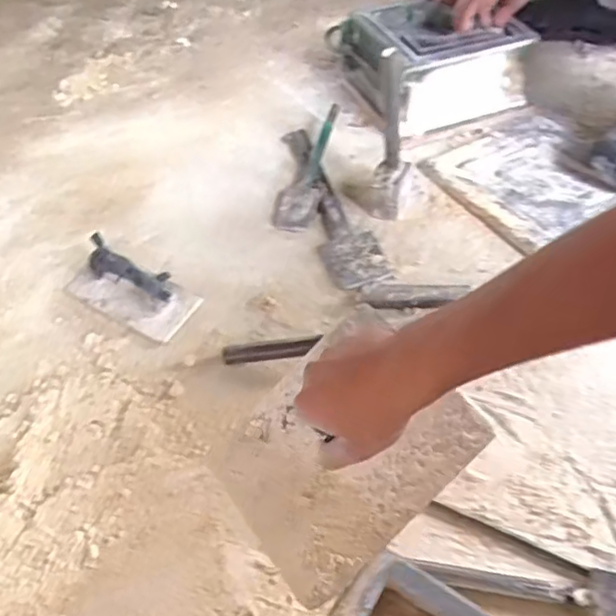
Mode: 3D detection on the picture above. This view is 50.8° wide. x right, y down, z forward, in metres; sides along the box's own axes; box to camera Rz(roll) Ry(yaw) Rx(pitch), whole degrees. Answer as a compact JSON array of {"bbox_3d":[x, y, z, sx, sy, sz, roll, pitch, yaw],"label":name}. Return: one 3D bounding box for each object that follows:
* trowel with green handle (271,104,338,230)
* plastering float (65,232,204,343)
[{"bbox_3d":[-0.001,-0.219,1.000,0.066,0.057,0.224,8,52,12],"label":"trowel with green handle"},{"bbox_3d":[-0.242,-0.037,0.874,0.187,0.068,0.090,23,56,22],"label":"plastering float"}]

